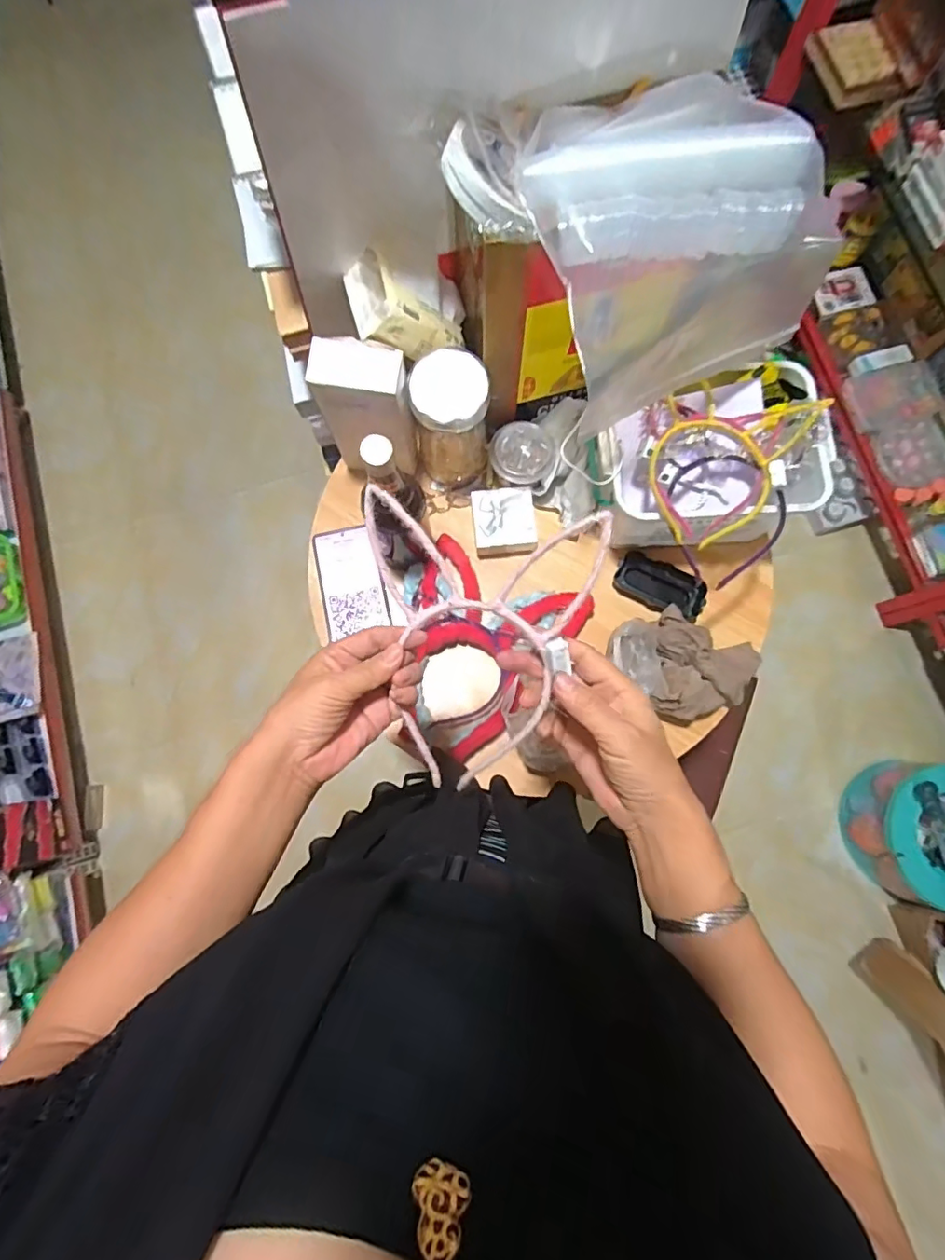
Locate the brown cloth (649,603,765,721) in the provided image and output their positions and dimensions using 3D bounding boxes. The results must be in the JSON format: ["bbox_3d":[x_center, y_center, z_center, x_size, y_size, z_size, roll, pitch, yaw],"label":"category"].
[{"bbox_3d":[0.263,0.048,0.631,0.133,0.058,0.125,25,80,5],"label":"brown cloth"}]

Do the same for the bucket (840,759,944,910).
[{"bbox_3d":[0.995,0.438,1.176,0.269,0.181,0.287,0,79,0],"label":"bucket"}]

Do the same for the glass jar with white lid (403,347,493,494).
[{"bbox_3d":[-0.025,-0.239,0.642,0.083,0.156,0.082,0,79,0],"label":"glass jar with white lid"}]

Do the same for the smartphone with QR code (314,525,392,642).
[{"bbox_3d":[-0.152,-0.064,0.685,0.073,0.012,0.137,-13,79,-2],"label":"smartphone with QR code"}]

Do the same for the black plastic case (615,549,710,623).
[{"bbox_3d":[0.232,-0.053,0.675,0.110,0.025,0.053,28,80,5],"label":"black plastic case"}]

